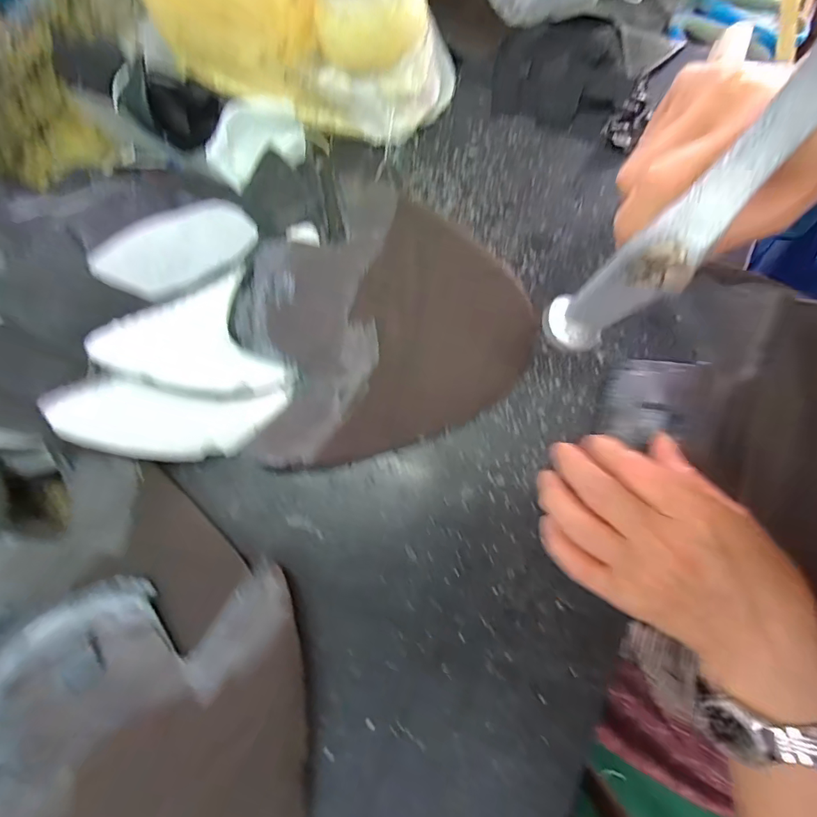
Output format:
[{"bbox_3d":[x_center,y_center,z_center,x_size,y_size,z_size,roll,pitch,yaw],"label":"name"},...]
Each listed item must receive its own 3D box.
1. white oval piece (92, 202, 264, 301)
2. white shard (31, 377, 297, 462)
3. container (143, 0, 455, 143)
[{"bbox_3d":[-0.147,-0.104,0.282,0.097,0.004,0.053,-40,82,-24],"label":"white oval piece"},{"bbox_3d":[-0.138,0.008,0.259,0.122,0.014,0.041,2,74,-17],"label":"white shard"},{"bbox_3d":[-0.073,-0.286,0.273,0.203,0.153,0.100,28,77,7],"label":"container"}]

